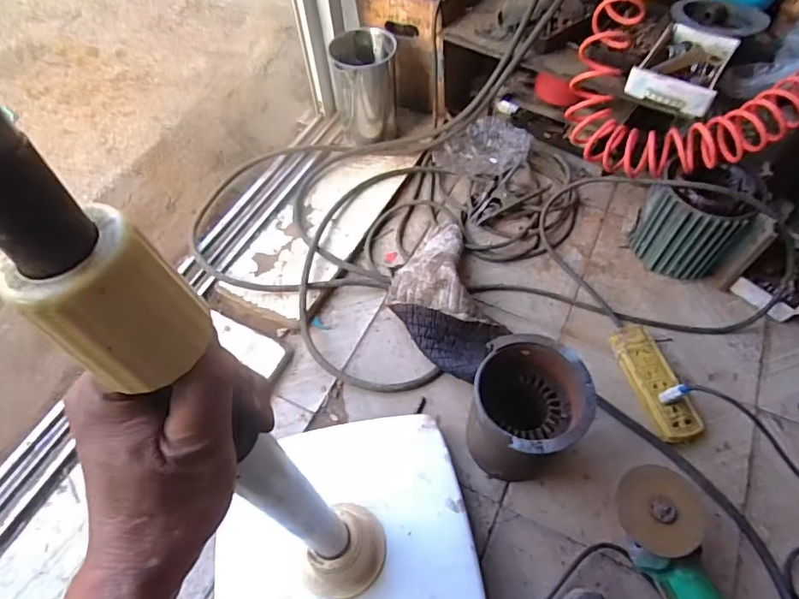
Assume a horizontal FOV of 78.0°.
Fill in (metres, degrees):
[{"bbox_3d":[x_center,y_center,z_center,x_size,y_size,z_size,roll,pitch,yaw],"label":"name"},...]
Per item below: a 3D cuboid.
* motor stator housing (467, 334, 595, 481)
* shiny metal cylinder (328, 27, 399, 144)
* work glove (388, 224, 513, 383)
[{"bbox_3d":[0.164,0.157,0.664,0.134,0.192,0.146,7,59,8],"label":"motor stator housing"},{"bbox_3d":[-0.067,-0.440,1.041,0.132,0.205,0.119,-10,58,-4],"label":"shiny metal cylinder"},{"bbox_3d":[0.072,-0.003,0.835,0.168,0.079,0.318,-17,59,-6],"label":"work glove"}]

